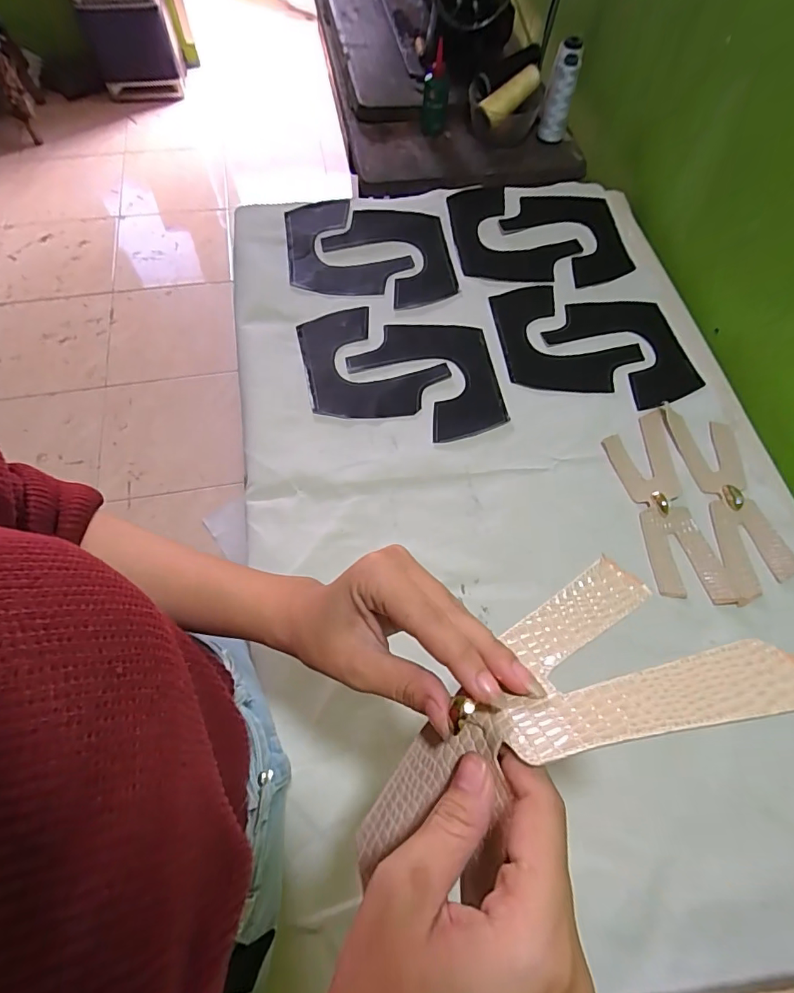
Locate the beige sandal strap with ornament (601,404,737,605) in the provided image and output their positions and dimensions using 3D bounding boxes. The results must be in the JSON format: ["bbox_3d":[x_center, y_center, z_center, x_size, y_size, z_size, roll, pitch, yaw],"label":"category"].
[{"bbox_3d":[0.296,0.007,0.538,0.088,0.009,0.229,-5,65,-3],"label":"beige sandal strap with ornament"}]

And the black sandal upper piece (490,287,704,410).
[{"bbox_3d":[0.256,-0.200,0.635,0.259,0.010,0.166,12,67,7],"label":"black sandal upper piece"}]

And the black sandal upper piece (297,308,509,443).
[{"bbox_3d":[0.005,-0.160,0.609,0.265,0.009,0.172,13,65,4],"label":"black sandal upper piece"}]

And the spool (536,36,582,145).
[{"bbox_3d":[0.268,-0.661,0.794,0.046,0.124,0.043,9,65,4],"label":"spool"}]

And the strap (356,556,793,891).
[{"bbox_3d":[0.057,0.084,0.199,0.190,0.053,0.074,-29,67,7],"label":"strap"}]

